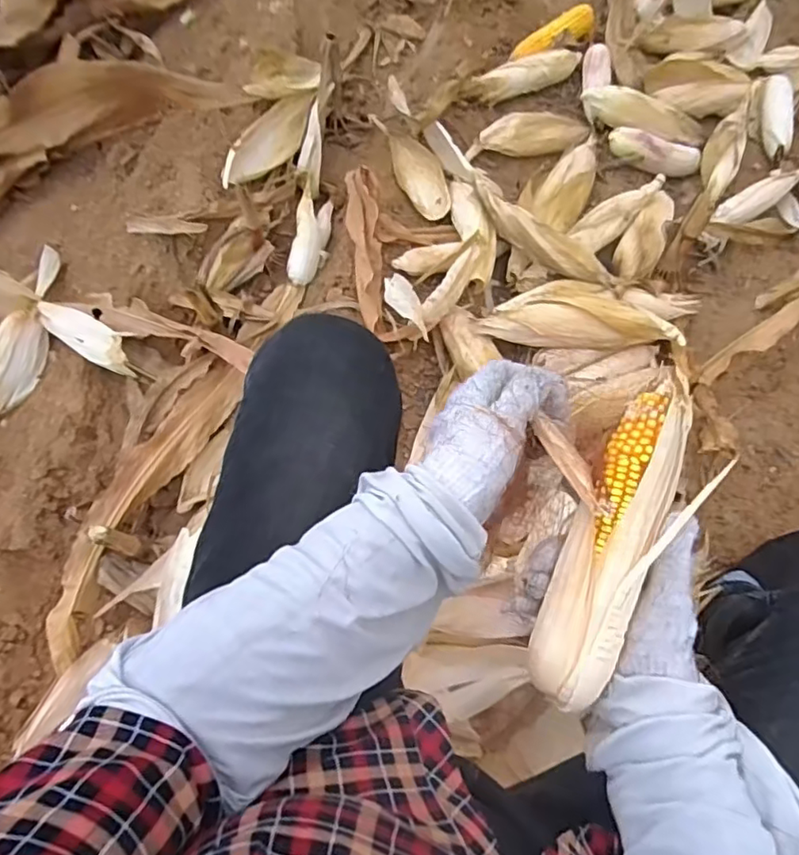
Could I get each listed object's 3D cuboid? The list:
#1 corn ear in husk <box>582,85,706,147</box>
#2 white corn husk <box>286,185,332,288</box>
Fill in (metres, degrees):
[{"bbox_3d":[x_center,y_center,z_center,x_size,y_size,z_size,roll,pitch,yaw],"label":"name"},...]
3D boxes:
[{"bbox_3d":[0.452,-0.568,1.074,0.243,0.059,0.061,10,71,1],"label":"corn ear in husk"},{"bbox_3d":[-0.156,-0.335,1.036,0.058,0.035,0.173,5,71,3],"label":"white corn husk"}]

